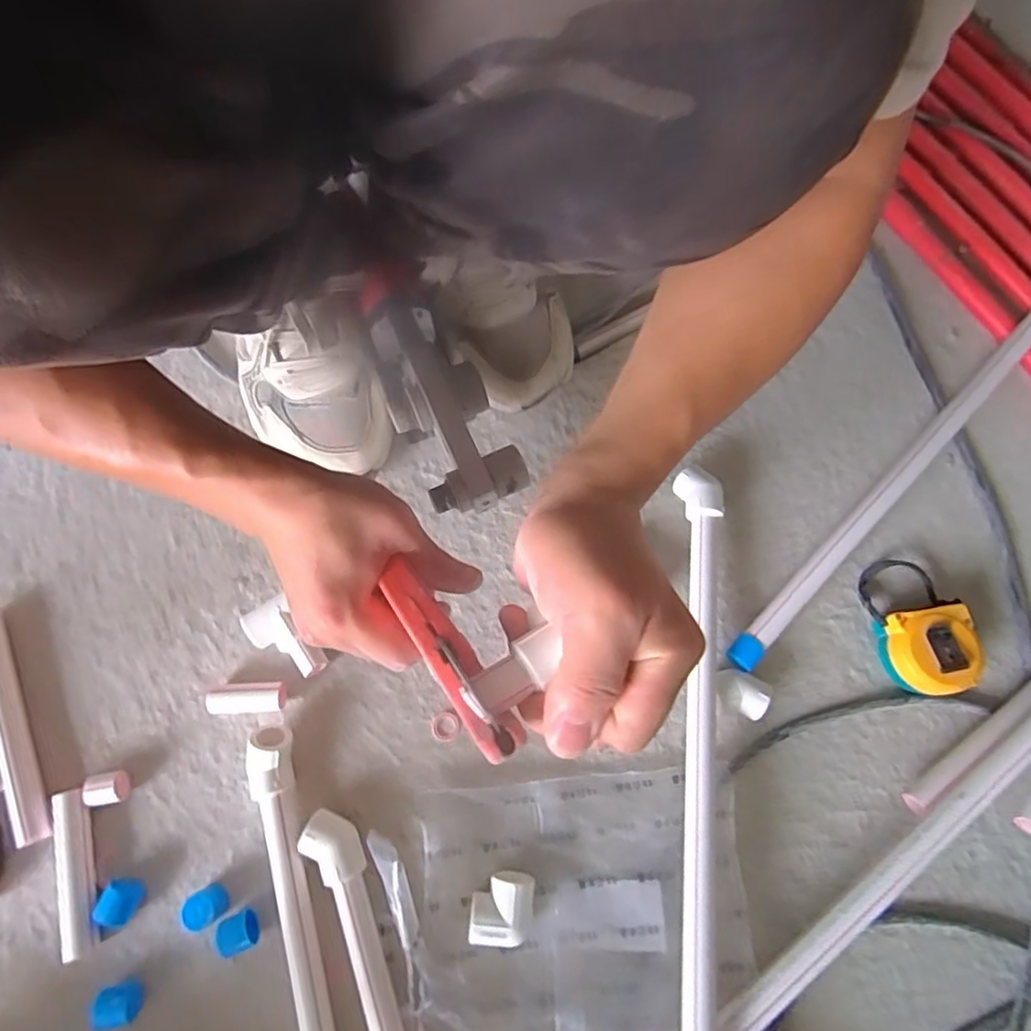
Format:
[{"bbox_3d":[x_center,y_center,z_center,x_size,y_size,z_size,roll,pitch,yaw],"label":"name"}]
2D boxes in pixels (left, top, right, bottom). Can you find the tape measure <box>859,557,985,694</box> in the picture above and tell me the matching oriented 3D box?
[{"bbox_3d":[0.315,0.084,0.469,0.061,0.041,0.103,-8,72,-4],"label":"tape measure"}]

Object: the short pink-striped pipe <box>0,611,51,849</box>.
[{"bbox_3d":[-0.374,0.152,0.444,0.021,0.020,0.176,-26,74,-9],"label":"short pink-striped pipe"}]

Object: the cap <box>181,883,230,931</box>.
[{"bbox_3d":[-0.211,0.266,0.409,0.022,0.022,0.022,0,72,-1],"label":"cap"}]

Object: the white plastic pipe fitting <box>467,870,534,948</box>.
[{"bbox_3d":[-0.009,0.266,0.408,0.040,0.025,0.040,5,72,1],"label":"white plastic pipe fitting"}]

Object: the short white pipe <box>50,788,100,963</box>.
[{"bbox_3d":[-0.305,0.244,0.413,0.025,0.023,0.102,-18,73,-7],"label":"short white pipe"}]

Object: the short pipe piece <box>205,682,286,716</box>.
[{"bbox_3d":[-0.201,0.137,0.452,0.052,0.020,0.022,-2,72,-2],"label":"short pipe piece"}]

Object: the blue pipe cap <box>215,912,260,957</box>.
[{"bbox_3d":[-0.186,0.279,0.403,0.020,0.021,0.023,-18,73,-7],"label":"blue pipe cap"}]

